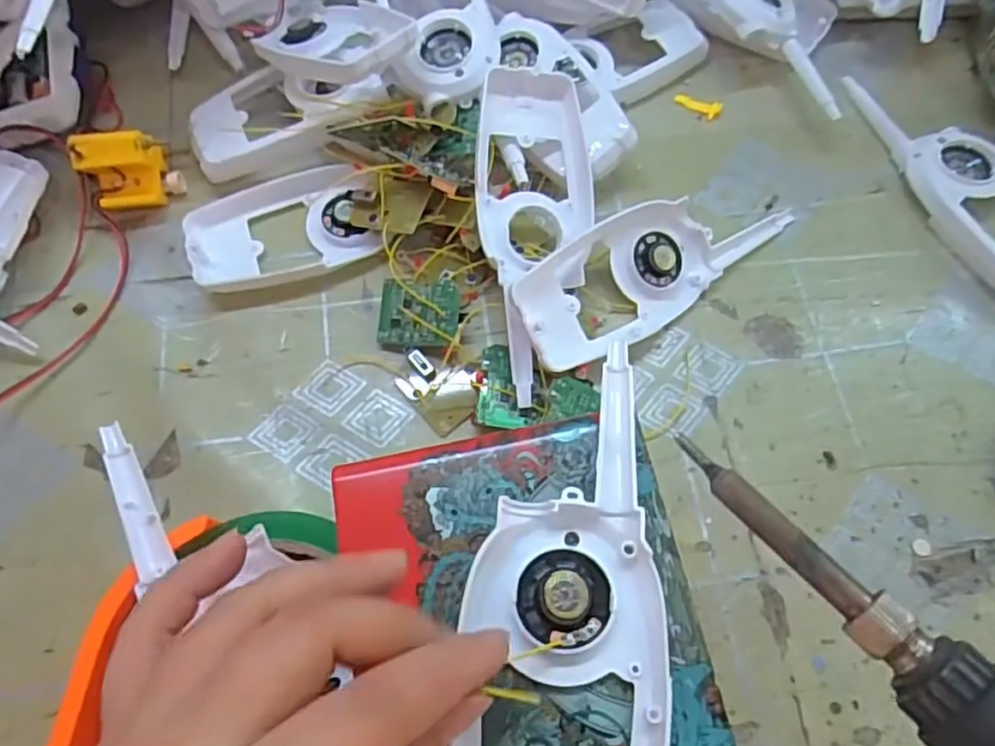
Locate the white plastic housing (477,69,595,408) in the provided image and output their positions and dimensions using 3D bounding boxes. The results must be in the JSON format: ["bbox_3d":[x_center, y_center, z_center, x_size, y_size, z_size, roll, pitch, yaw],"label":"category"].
[{"bbox_3d":[0.017,-0.071,0.344,0.058,0.031,0.165,4,78,-14],"label":"white plastic housing"}]

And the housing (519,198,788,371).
[{"bbox_3d":[0.079,-0.057,0.346,0.154,0.014,0.058,-32,95,-15],"label":"housing"}]

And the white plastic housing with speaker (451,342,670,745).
[{"bbox_3d":[0.021,0.070,0.203,0.058,0.015,0.161,8,67,4],"label":"white plastic housing with speaker"}]

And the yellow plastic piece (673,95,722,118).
[{"bbox_3d":[0.118,-0.158,0.402,0.028,0.004,0.009,23,70,10],"label":"yellow plastic piece"}]

